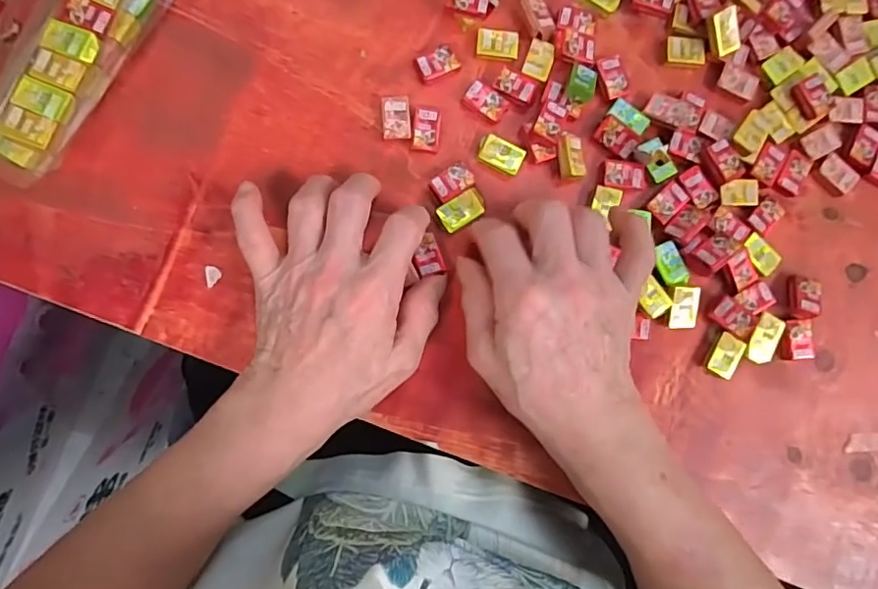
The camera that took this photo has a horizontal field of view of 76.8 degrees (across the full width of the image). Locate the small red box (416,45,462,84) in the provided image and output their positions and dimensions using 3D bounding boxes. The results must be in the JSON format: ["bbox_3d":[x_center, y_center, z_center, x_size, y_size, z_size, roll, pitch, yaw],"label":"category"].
[{"bbox_3d":[-0.001,-0.140,0.338,0.024,0.008,0.016,-26,90,-8],"label":"small red box"}]

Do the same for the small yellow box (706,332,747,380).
[{"bbox_3d":[0.177,0.038,0.340,0.016,0.006,0.025,30,84,-5],"label":"small yellow box"}]

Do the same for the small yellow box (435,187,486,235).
[{"bbox_3d":[0.014,-0.050,0.333,0.029,0.008,0.016,-32,91,-8],"label":"small yellow box"}]

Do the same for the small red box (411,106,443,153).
[{"bbox_3d":[-0.007,-0.101,0.335,0.018,0.009,0.029,8,86,-7],"label":"small red box"}]

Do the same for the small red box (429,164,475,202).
[{"bbox_3d":[0.008,-0.067,0.334,0.026,0.009,0.017,-33,91,-8],"label":"small red box"}]

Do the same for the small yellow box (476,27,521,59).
[{"bbox_3d":[0.036,-0.155,0.343,0.026,0.009,0.017,5,86,-7],"label":"small yellow box"}]

